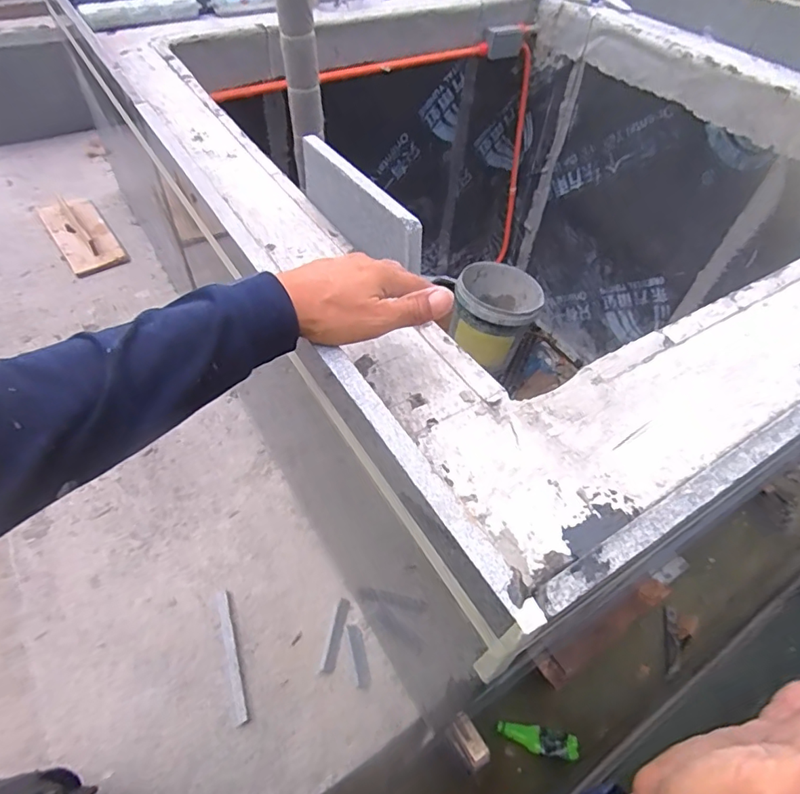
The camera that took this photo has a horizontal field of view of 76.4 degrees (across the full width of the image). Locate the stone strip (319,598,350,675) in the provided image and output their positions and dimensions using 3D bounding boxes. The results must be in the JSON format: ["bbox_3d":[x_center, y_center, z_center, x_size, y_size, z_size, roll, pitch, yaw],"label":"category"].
[{"bbox_3d":[-0.092,0.343,0.732,0.018,0.004,0.101,12,51,5],"label":"stone strip"}]

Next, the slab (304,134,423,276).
[{"bbox_3d":[-0.051,-0.237,0.645,0.023,0.089,0.247,-27,58,-24],"label":"slab"}]

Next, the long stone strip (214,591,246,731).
[{"bbox_3d":[-0.239,0.361,0.713,0.016,0.008,0.174,-14,53,-16],"label":"long stone strip"}]

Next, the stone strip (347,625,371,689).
[{"bbox_3d":[-0.058,0.368,0.724,0.019,0.004,0.083,-10,52,-12],"label":"stone strip"}]

